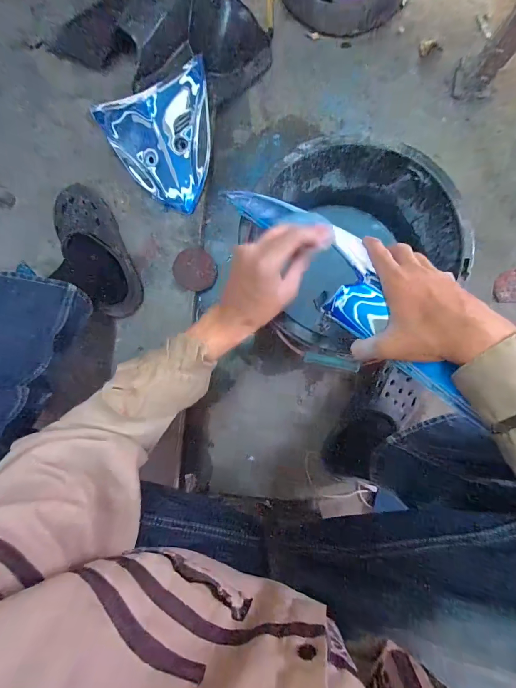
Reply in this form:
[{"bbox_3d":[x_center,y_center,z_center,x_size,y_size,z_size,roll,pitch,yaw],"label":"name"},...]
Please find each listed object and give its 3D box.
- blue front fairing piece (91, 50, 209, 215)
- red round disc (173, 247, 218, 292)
[{"bbox_3d":[-0.195,-0.444,0.716,0.250,0.056,0.296,-23,85,-1],"label":"blue front fairing piece"},{"bbox_3d":[-0.139,-0.164,0.729,0.090,0.004,0.093,5,84,-11],"label":"red round disc"}]

